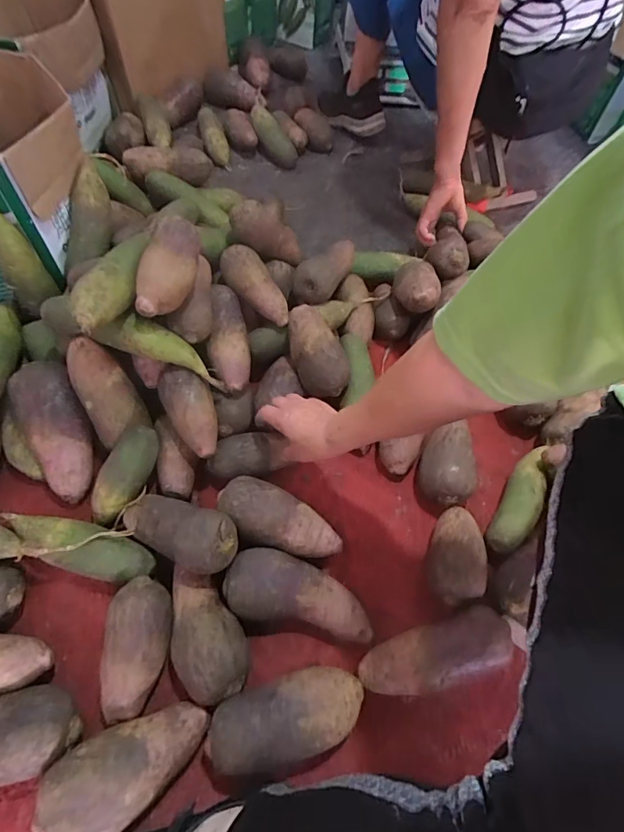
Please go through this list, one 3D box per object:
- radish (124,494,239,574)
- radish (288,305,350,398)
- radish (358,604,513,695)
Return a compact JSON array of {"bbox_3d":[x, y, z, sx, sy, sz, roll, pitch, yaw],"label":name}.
[{"bbox_3d":[-0.163,0.132,0.519,0.152,0.057,0.074,10,56,29],"label":"radish"},{"bbox_3d":[0.009,-0.099,0.660,0.061,0.068,0.141,-11,77,-37],"label":"radish"},{"bbox_3d":[0.141,0.273,0.504,0.177,0.058,0.064,-14,61,-12],"label":"radish"}]

